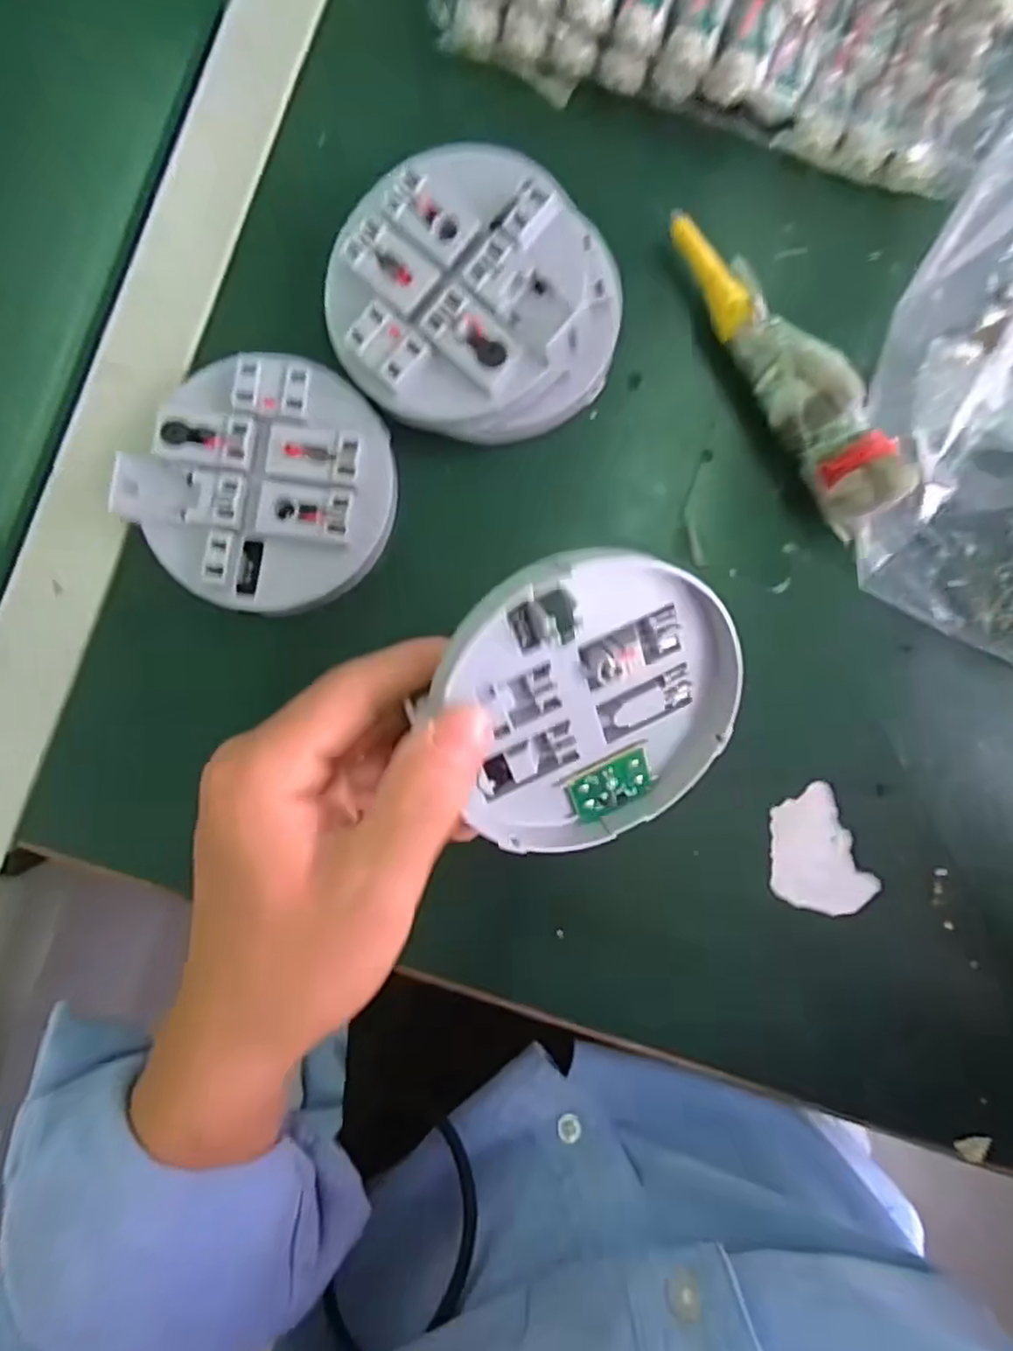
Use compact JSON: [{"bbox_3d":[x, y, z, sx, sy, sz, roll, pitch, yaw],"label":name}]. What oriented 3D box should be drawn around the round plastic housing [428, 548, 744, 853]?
[{"bbox_3d":[0.033,0.010,0.228,0.101,0.016,0.104,-8,118,-15],"label":"round plastic housing"}]

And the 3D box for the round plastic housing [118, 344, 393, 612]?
[{"bbox_3d":[-0.098,-0.078,0.286,0.097,0.022,0.099,0,88,0],"label":"round plastic housing"}]

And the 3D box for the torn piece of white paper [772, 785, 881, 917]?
[{"bbox_3d":[0.130,0.078,0.293,0.039,0.004,0.052,-28,88,-1],"label":"torn piece of white paper"}]

